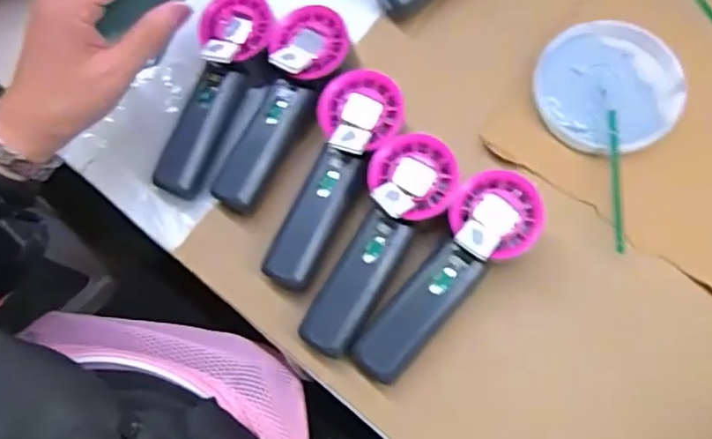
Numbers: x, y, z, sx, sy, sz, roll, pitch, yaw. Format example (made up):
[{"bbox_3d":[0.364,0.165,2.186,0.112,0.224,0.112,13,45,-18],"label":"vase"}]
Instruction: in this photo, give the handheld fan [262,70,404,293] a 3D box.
[{"bbox_3d":[-0.018,-0.028,0.419,0.052,0.027,0.153,24,89,9],"label":"handheld fan"}]

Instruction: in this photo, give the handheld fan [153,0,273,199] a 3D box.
[{"bbox_3d":[-0.105,-0.091,0.453,0.050,0.028,0.155,20,90,8],"label":"handheld fan"}]

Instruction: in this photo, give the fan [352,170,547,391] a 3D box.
[{"bbox_3d":[0.056,0.036,0.394,0.051,0.028,0.155,40,93,13],"label":"fan"}]

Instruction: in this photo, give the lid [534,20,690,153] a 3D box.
[{"bbox_3d":[0.181,-0.096,0.450,0.099,0.018,0.100,-1,72,4],"label":"lid"}]

